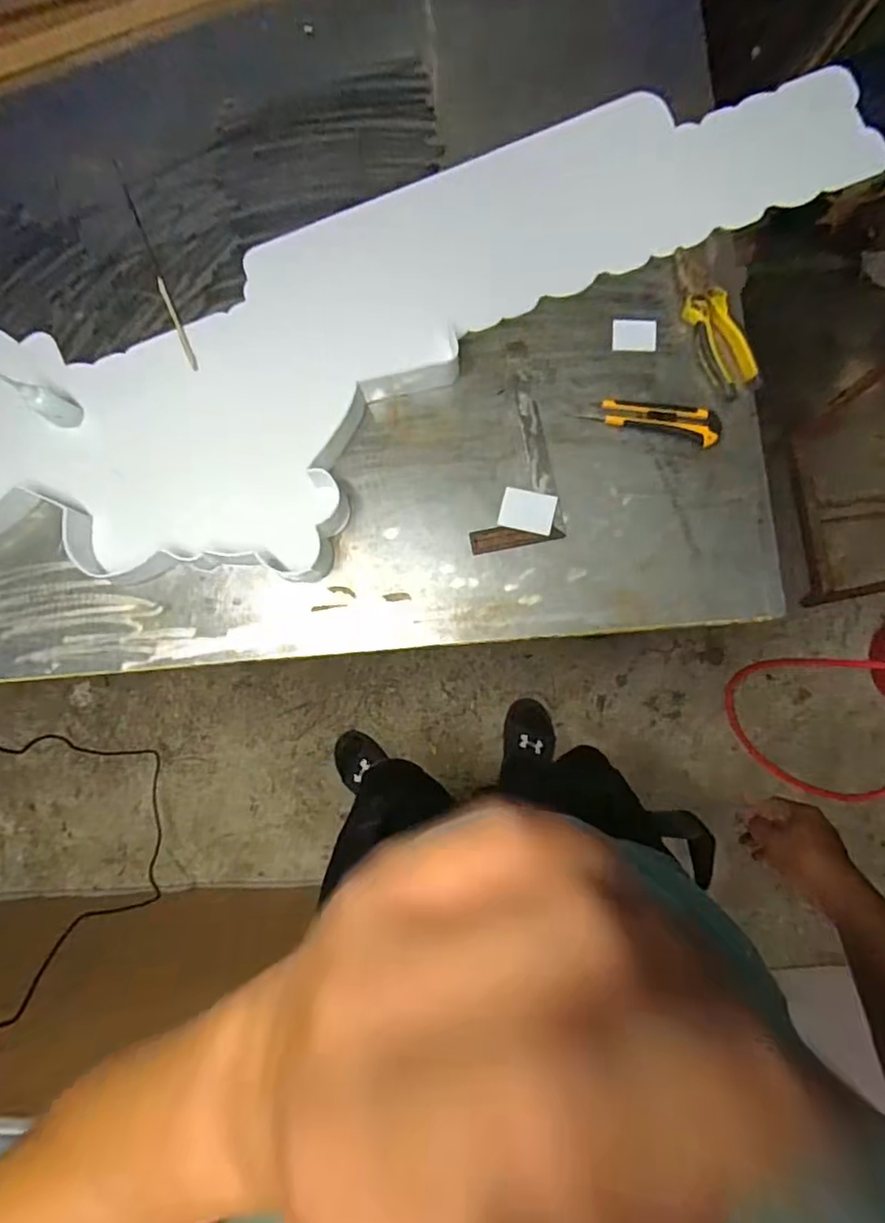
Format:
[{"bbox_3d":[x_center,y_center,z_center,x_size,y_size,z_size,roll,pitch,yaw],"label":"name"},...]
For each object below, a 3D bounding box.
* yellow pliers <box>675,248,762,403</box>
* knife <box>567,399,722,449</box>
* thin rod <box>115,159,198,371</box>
[{"bbox_3d":[0.328,-0.351,0.720,0.063,0.024,0.188,-16,85,2],"label":"yellow pliers"},{"bbox_3d":[0.247,-0.228,0.715,0.160,0.020,0.040,11,87,4],"label":"knife"},{"bbox_3d":[-0.379,-0.457,0.789,0.011,0.012,0.314,-23,85,2],"label":"thin rod"}]

